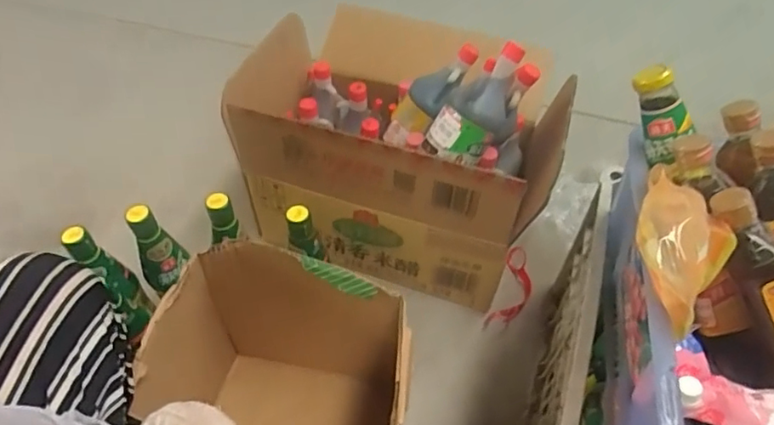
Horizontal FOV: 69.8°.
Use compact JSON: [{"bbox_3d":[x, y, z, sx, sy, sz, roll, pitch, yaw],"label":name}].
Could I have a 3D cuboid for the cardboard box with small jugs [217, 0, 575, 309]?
[{"bbox_3d":[-0.008,-0.106,0.889,0.538,0.328,0.292,23,54,18],"label":"cardboard box with small jugs"}]

